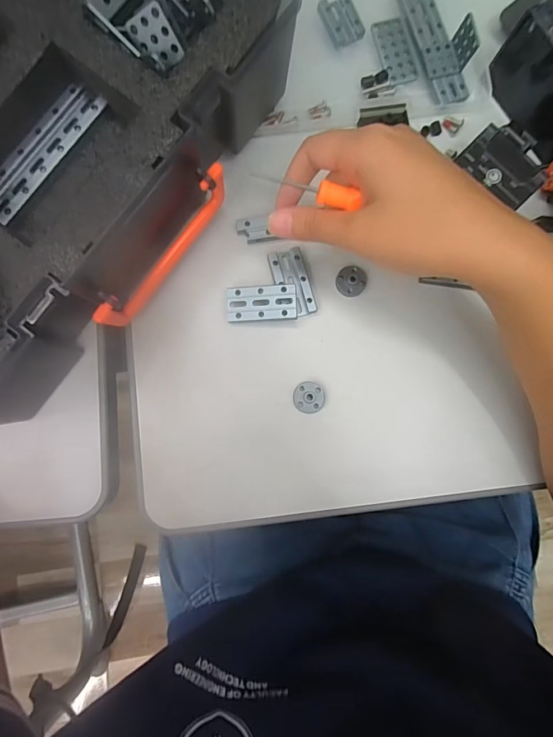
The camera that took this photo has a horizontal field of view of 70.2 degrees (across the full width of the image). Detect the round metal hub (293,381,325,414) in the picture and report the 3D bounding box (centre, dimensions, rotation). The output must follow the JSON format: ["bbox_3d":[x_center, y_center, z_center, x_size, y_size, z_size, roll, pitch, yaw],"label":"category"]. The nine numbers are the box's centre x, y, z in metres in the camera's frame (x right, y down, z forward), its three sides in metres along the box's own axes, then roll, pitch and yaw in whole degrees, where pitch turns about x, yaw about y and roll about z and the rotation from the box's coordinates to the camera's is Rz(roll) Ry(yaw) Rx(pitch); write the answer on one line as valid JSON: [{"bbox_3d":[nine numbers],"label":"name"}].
[{"bbox_3d":[0.023,0.020,0.276,0.021,0.011,0.021,0,87,-2],"label":"round metal hub"}]

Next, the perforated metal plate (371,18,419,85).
[{"bbox_3d":[0.090,-0.238,0.295,0.025,0.004,0.046,-18,88,-3],"label":"perforated metal plate"}]

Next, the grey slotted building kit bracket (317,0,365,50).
[{"bbox_3d":[0.048,-0.257,0.291,0.026,0.010,0.033,-24,88,-4],"label":"grey slotted building kit bracket"}]

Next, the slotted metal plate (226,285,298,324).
[{"bbox_3d":[-0.010,-0.045,0.269,0.047,0.004,0.025,0,89,7],"label":"slotted metal plate"}]

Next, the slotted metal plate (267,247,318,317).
[{"bbox_3d":[0.012,-0.061,0.280,0.026,0.007,0.048,-15,88,-3],"label":"slotted metal plate"}]

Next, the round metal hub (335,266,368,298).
[{"bbox_3d":[0.054,-0.063,0.282,0.021,0.007,0.021,0,87,-2],"label":"round metal hub"}]

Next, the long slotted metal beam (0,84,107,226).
[{"bbox_3d":[-0.138,-0.127,0.232,0.021,0.008,0.093,36,83,1],"label":"long slotted metal beam"}]

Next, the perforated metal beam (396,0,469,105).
[{"bbox_3d":[0.116,-0.244,0.294,0.026,0.009,0.095,-20,88,-3],"label":"perforated metal beam"}]

